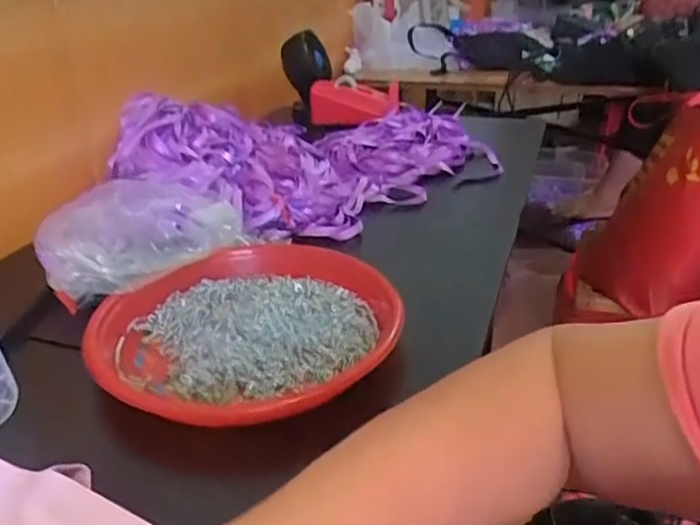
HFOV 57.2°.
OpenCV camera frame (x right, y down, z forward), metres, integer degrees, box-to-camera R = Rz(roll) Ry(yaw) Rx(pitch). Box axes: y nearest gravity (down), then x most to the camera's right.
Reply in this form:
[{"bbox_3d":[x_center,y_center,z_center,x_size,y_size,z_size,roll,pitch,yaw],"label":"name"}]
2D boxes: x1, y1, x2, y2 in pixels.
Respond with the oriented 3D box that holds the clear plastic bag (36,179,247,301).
[{"bbox_3d":[-0.179,-0.028,0.587,0.109,0.063,0.178,17,32,32],"label":"clear plastic bag"}]

